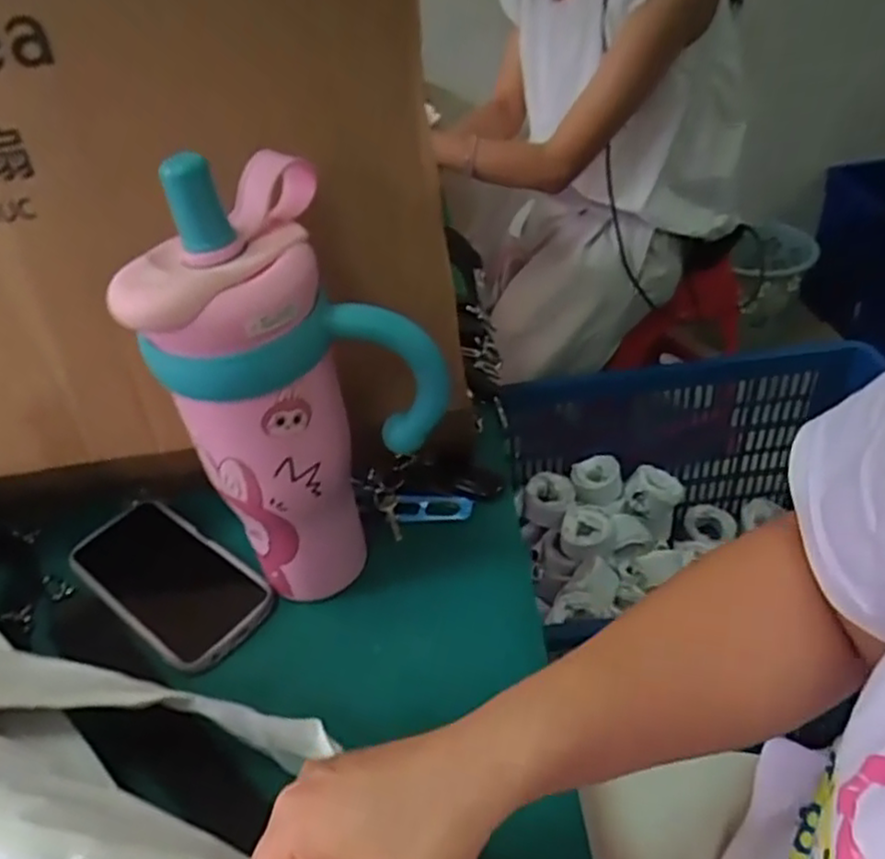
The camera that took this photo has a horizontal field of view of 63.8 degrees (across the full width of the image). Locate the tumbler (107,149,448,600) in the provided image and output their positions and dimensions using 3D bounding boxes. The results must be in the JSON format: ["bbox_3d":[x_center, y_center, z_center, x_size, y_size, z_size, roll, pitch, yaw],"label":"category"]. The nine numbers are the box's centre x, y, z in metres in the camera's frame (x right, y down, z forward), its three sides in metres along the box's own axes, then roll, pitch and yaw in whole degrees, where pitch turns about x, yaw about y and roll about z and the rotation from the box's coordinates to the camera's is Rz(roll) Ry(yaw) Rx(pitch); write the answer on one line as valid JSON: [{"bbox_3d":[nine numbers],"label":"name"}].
[{"bbox_3d":[-0.083,-0.010,0.445,0.151,0.288,0.087,-22,43,-16],"label":"tumbler"}]

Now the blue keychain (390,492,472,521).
[{"bbox_3d":[-0.007,0.062,0.564,0.062,0.004,0.022,0,64,7],"label":"blue keychain"}]

